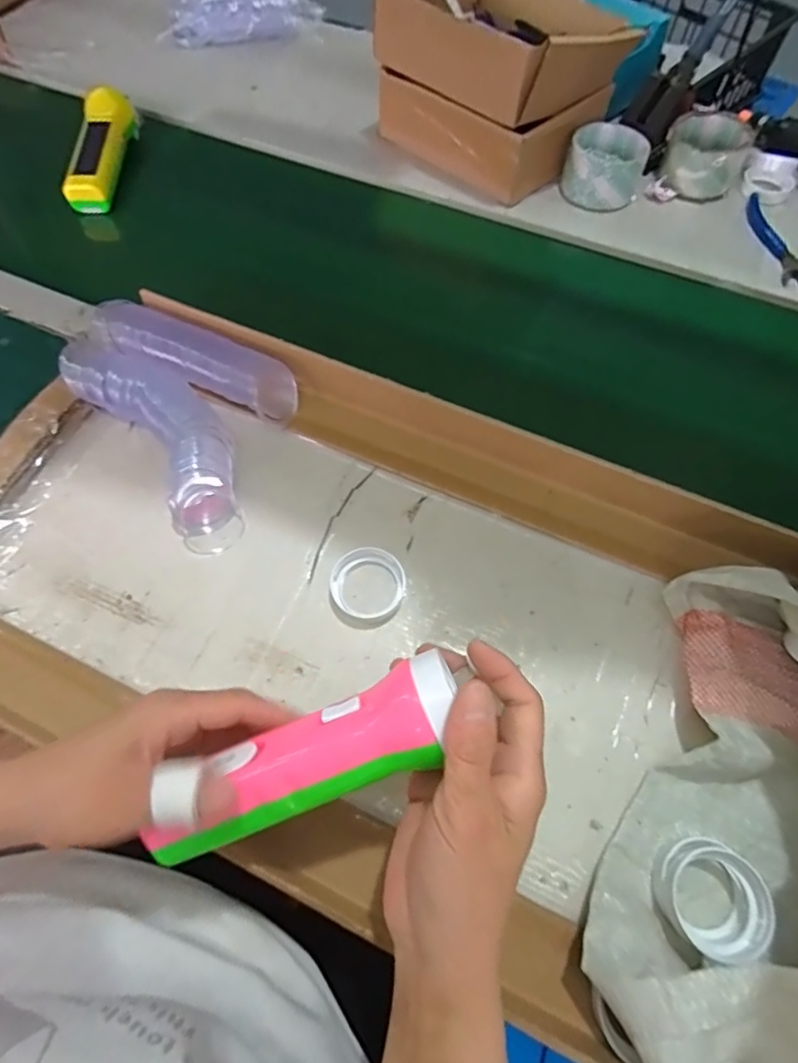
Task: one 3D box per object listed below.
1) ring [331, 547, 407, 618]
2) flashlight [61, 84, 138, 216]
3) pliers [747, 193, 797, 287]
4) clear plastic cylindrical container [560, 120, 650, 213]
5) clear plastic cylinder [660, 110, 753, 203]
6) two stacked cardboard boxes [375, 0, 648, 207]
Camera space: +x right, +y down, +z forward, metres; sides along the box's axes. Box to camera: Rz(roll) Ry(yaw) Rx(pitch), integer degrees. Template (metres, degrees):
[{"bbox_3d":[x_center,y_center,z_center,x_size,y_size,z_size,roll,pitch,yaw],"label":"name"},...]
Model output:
[{"bbox_3d":[-0.023,0.037,0.411,0.052,0.011,0.054,0,62,0],"label":"ring"},{"bbox_3d":[-0.335,-0.422,0.626,0.048,0.049,0.143,1,62,0],"label":"flashlight"},{"bbox_3d":[0.422,-0.312,0.599,0.104,0.007,0.143,22,64,10],"label":"pliers"},{"bbox_3d":[0.229,-0.404,0.622,0.083,0.051,0.089,0,62,0],"label":"clear plastic cylindrical container"},{"bbox_3d":[0.346,-0.426,0.635,0.088,0.050,0.099,23,64,11],"label":"clear plastic cylinder"},{"bbox_3d":[0.115,-0.518,0.628,0.231,0.141,0.220,40,69,18],"label":"two stacked cardboard boxes"}]

